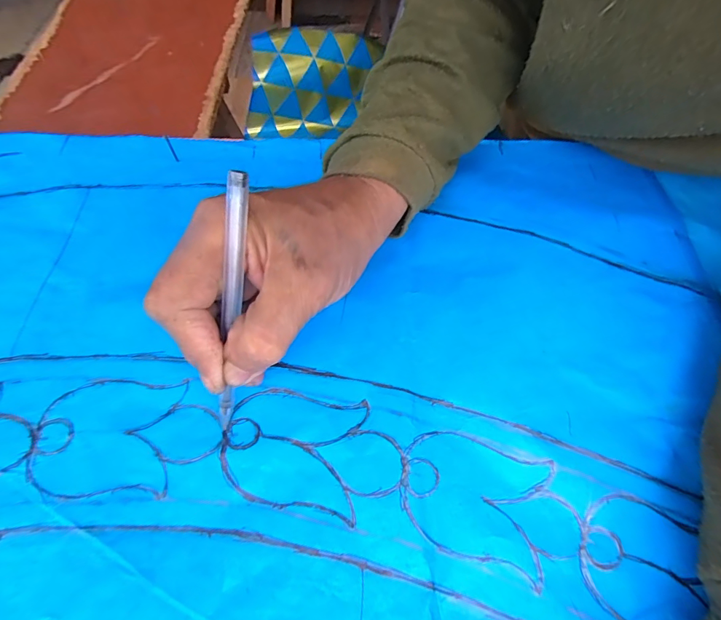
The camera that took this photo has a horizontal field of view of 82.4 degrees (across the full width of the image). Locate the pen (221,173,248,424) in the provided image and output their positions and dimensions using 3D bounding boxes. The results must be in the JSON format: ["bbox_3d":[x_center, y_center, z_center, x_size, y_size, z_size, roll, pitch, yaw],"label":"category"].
[{"bbox_3d":[-0.061,0.001,0.198,0.008,0.130,0.009,15,25,7],"label":"pen"}]

